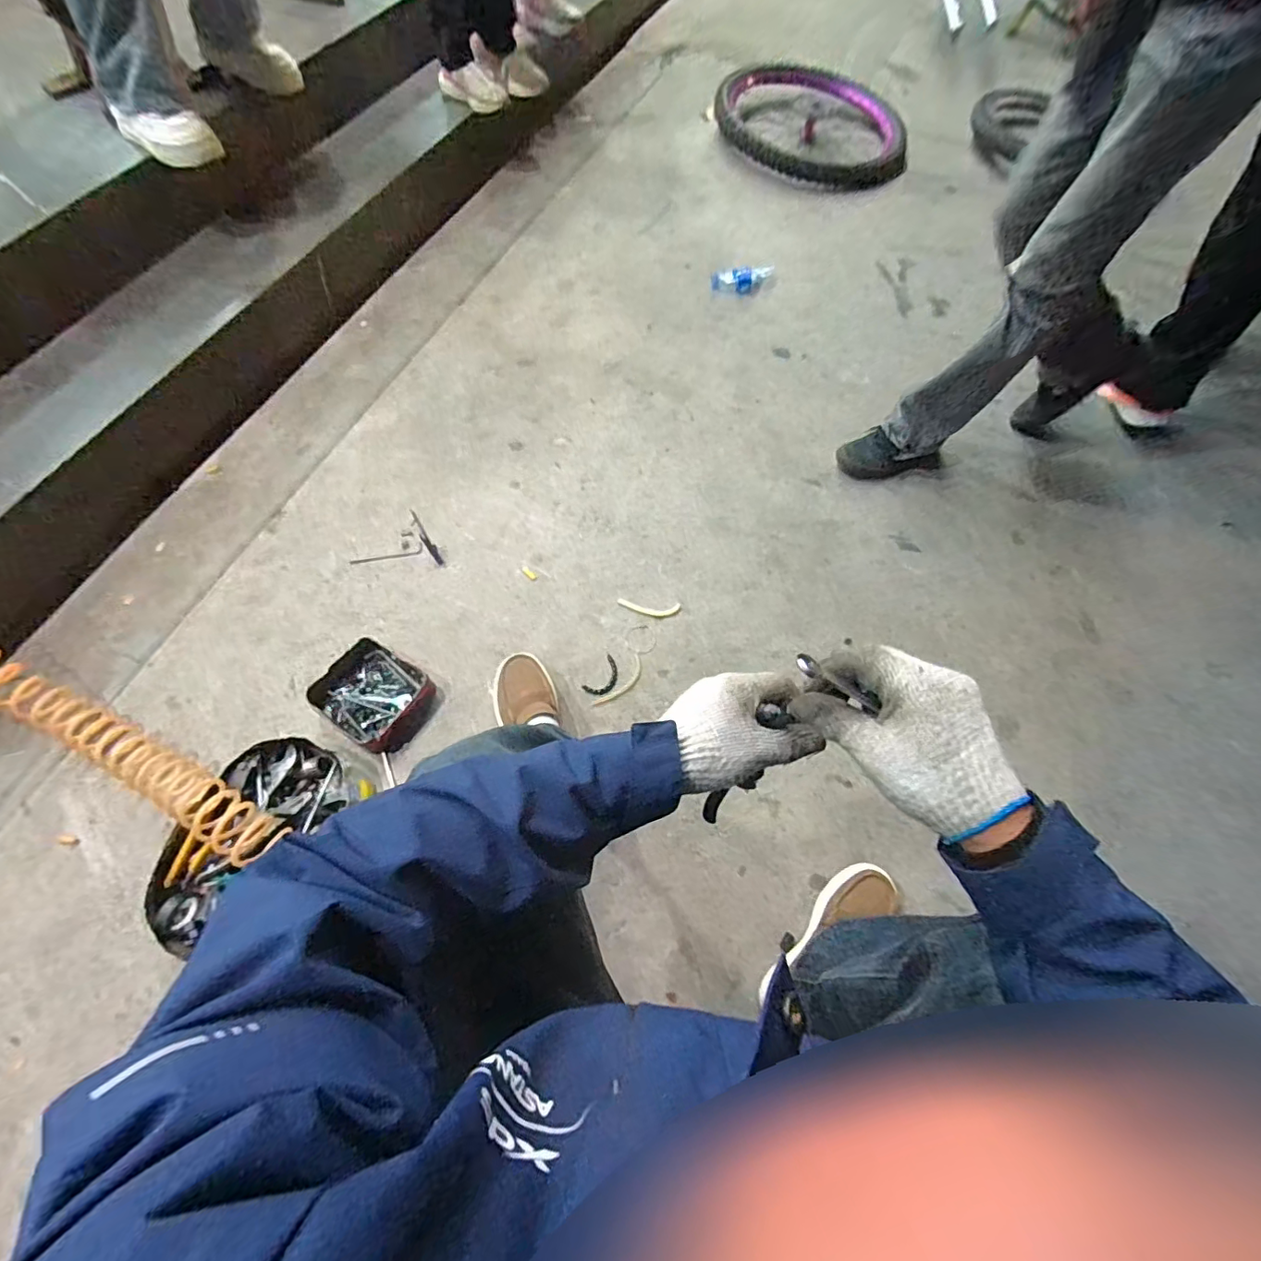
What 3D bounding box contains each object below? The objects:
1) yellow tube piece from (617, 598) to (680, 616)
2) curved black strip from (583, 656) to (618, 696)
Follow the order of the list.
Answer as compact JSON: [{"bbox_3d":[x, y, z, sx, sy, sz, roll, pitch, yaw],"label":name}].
[{"bbox_3d":[0.037,-0.045,1.073,0.124,0.004,0.031,5,67,-1],"label":"yellow tube piece"},{"bbox_3d":[-0.047,0.089,1.006,0.045,0.004,0.083,34,69,11],"label":"curved black strip"}]

